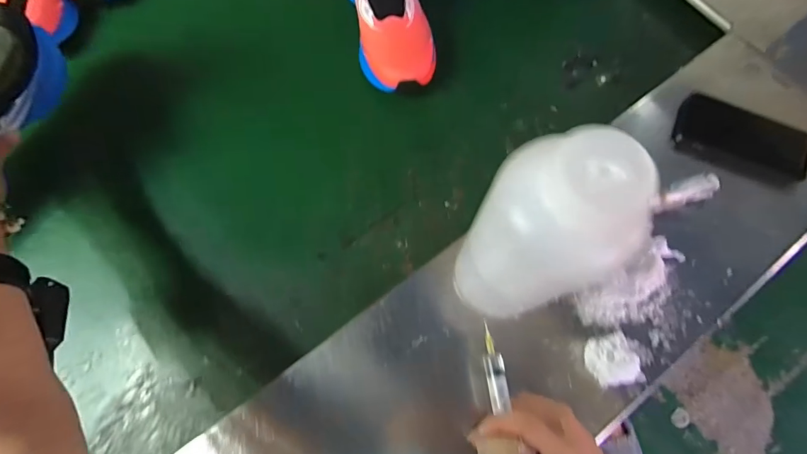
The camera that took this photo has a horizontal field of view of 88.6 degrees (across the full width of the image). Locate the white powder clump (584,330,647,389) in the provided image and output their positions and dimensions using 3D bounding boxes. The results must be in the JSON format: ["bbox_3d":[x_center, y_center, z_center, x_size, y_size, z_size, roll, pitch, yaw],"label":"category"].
[{"bbox_3d":[0.206,0.130,0.403,0.046,0.026,0.046,-12,76,-5],"label":"white powder clump"}]

